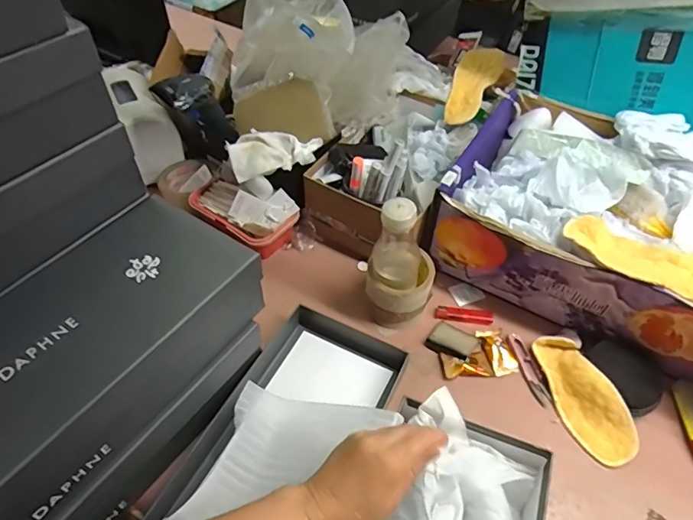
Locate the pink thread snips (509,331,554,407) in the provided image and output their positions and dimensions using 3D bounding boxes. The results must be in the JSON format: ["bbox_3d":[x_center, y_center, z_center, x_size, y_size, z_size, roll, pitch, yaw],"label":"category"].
[{"bbox_3d":[0.237,0.141,0.631,0.020,0.010,0.100,-10,51,-9],"label":"pink thread snips"}]

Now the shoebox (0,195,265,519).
[{"bbox_3d":[-0.245,0.077,0.484,0.163,0.101,0.299,29,56,21],"label":"shoebox"}]

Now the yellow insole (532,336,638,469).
[{"bbox_3d":[0.291,0.166,0.595,0.067,0.025,0.161,-34,58,18],"label":"yellow insole"}]

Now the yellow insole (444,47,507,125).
[{"bbox_3d":[0.218,-0.303,0.838,0.071,0.016,0.178,22,66,16],"label":"yellow insole"}]

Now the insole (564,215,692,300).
[{"bbox_3d":[0.351,0.004,0.554,0.195,0.016,0.064,27,65,23],"label":"insole"}]

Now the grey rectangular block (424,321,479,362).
[{"bbox_3d":[0.142,0.107,0.646,0.059,0.010,0.049,30,56,22],"label":"grey rectangular block"}]

